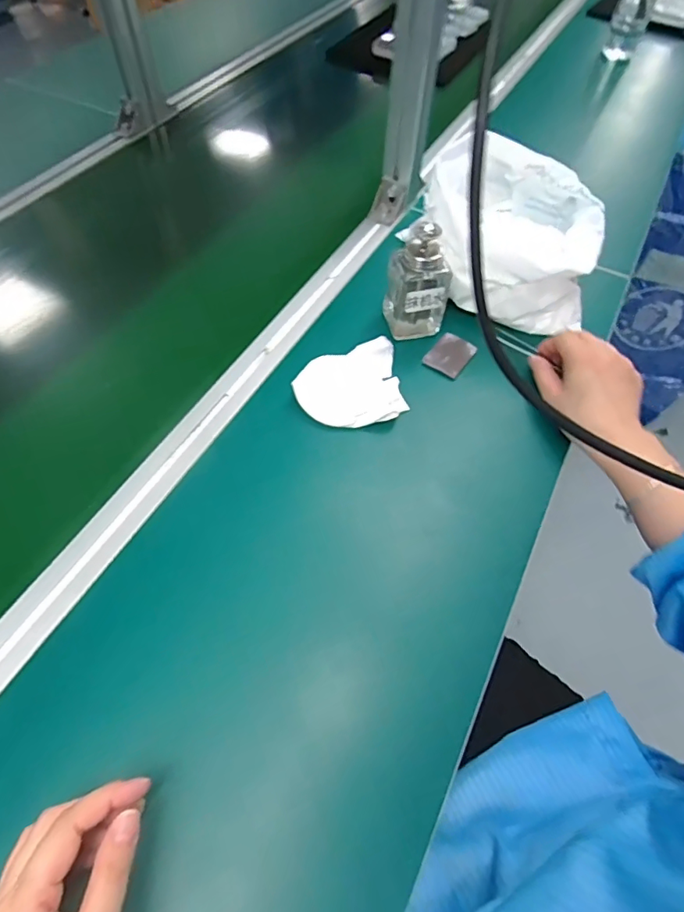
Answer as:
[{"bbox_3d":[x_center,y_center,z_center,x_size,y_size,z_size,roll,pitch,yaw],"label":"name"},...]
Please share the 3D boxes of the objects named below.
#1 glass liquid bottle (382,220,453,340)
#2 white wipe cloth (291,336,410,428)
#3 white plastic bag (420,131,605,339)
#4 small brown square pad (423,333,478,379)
[{"bbox_3d":[0.080,-0.183,0.523,0.066,0.112,0.061,11,57,5],"label":"glass liquid bottle"},{"bbox_3d":[0.007,-0.076,0.505,0.108,0.021,0.100,-10,58,-9],"label":"white wipe cloth"},{"bbox_3d":[0.191,-0.241,0.547,0.191,0.123,0.146,24,59,13],"label":"white plastic bag"},{"bbox_3d":[0.117,-0.110,0.541,0.043,0.006,0.055,33,62,18],"label":"small brown square pad"}]

